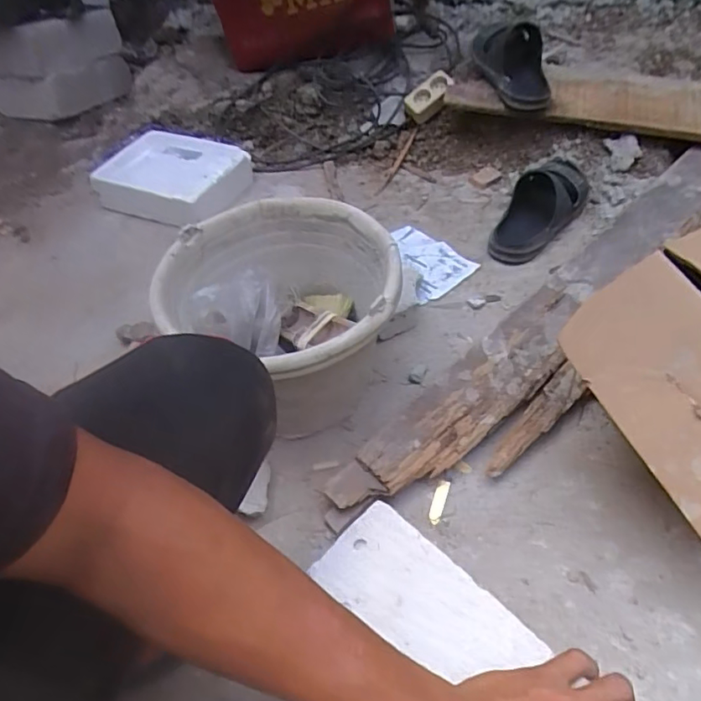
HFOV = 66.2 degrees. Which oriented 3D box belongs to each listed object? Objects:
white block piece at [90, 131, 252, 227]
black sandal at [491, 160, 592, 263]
[{"bbox_3d":[-0.360,-0.366,1.113,0.289,0.061,0.221,20,55,22],"label":"white block piece"},{"bbox_3d":[0.336,-0.256,0.944,0.092,0.079,0.246,31,59,28],"label":"black sandal"}]

